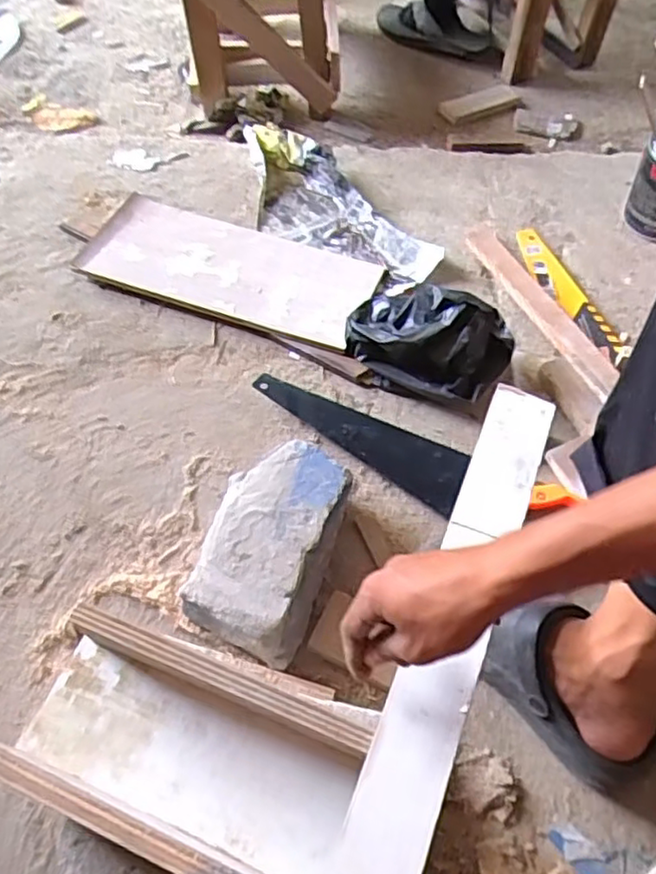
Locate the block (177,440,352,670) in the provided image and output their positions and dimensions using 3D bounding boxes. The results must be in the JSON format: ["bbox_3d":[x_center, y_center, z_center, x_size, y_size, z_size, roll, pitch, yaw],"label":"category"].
[{"bbox_3d":[-0.059,0.113,0.690,0.117,0.073,0.209,16,58,9],"label":"block"}]

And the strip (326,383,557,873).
[{"bbox_3d":[0.103,0.139,0.532,0.060,0.010,0.459,19,60,12],"label":"strip"}]

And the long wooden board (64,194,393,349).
[{"bbox_3d":[-0.141,-0.239,0.936,0.402,0.019,0.196,21,55,11],"label":"long wooden board"}]

